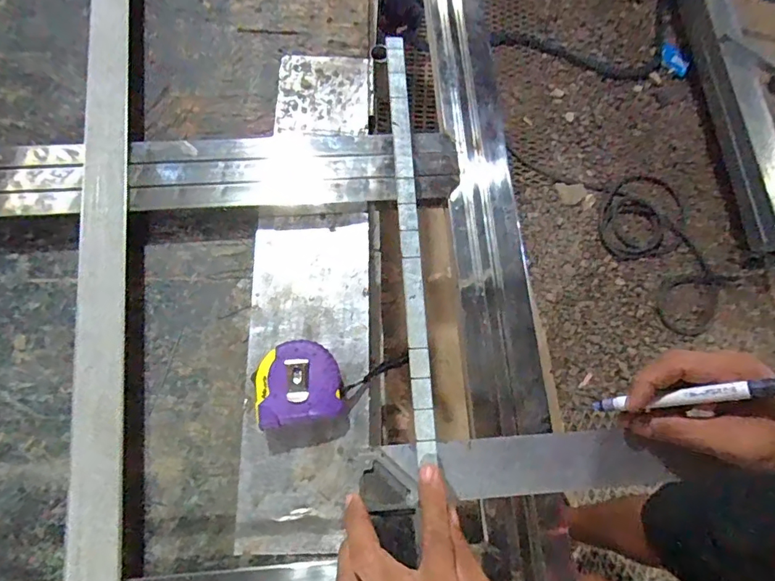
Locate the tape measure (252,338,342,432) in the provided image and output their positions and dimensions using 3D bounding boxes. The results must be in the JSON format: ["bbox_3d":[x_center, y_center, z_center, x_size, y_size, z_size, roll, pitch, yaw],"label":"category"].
[{"bbox_3d":[-0.078,0.081,0.420,0.071,0.037,0.067,-10,72,-5],"label":"tape measure"}]

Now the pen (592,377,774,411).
[{"bbox_3d":[0.221,0.073,0.335,0.147,0.011,0.012,-18,67,37],"label":"pen"}]

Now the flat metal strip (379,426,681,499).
[{"bbox_3d":[0.113,0.133,0.369,0.218,0.007,0.043,-3,74,-2],"label":"flat metal strip"}]

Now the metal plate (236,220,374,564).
[{"bbox_3d":[-0.073,0.075,0.439,0.109,0.006,0.292,0,72,-2],"label":"metal plate"}]

